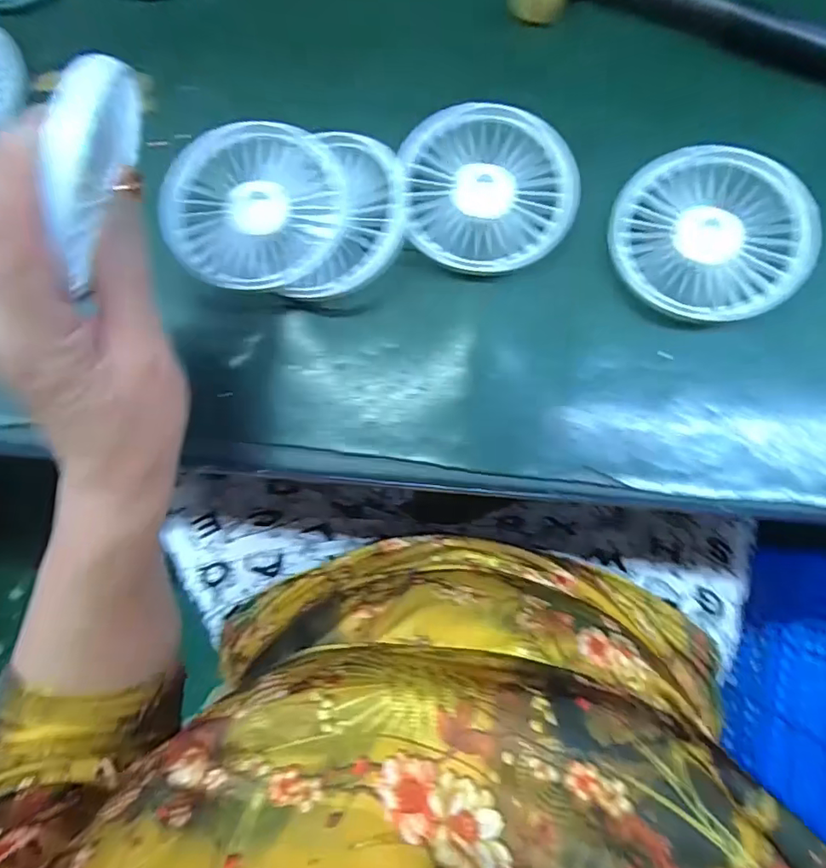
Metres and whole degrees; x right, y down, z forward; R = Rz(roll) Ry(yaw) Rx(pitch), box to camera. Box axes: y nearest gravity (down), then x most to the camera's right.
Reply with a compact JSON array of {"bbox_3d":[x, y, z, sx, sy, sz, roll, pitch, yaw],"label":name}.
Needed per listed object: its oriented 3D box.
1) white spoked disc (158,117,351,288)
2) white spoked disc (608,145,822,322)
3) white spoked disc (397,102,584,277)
[{"bbox_3d":[-0.081,-0.118,0.271,0.088,0.007,0.089,0,83,0],"label":"white spoked disc"},{"bbox_3d":[0.147,-0.099,0.265,0.092,0.022,0.082,34,84,8],"label":"white spoked disc"},{"bbox_3d":[0.040,-0.128,0.279,0.086,0.016,0.089,-1,81,3],"label":"white spoked disc"}]

